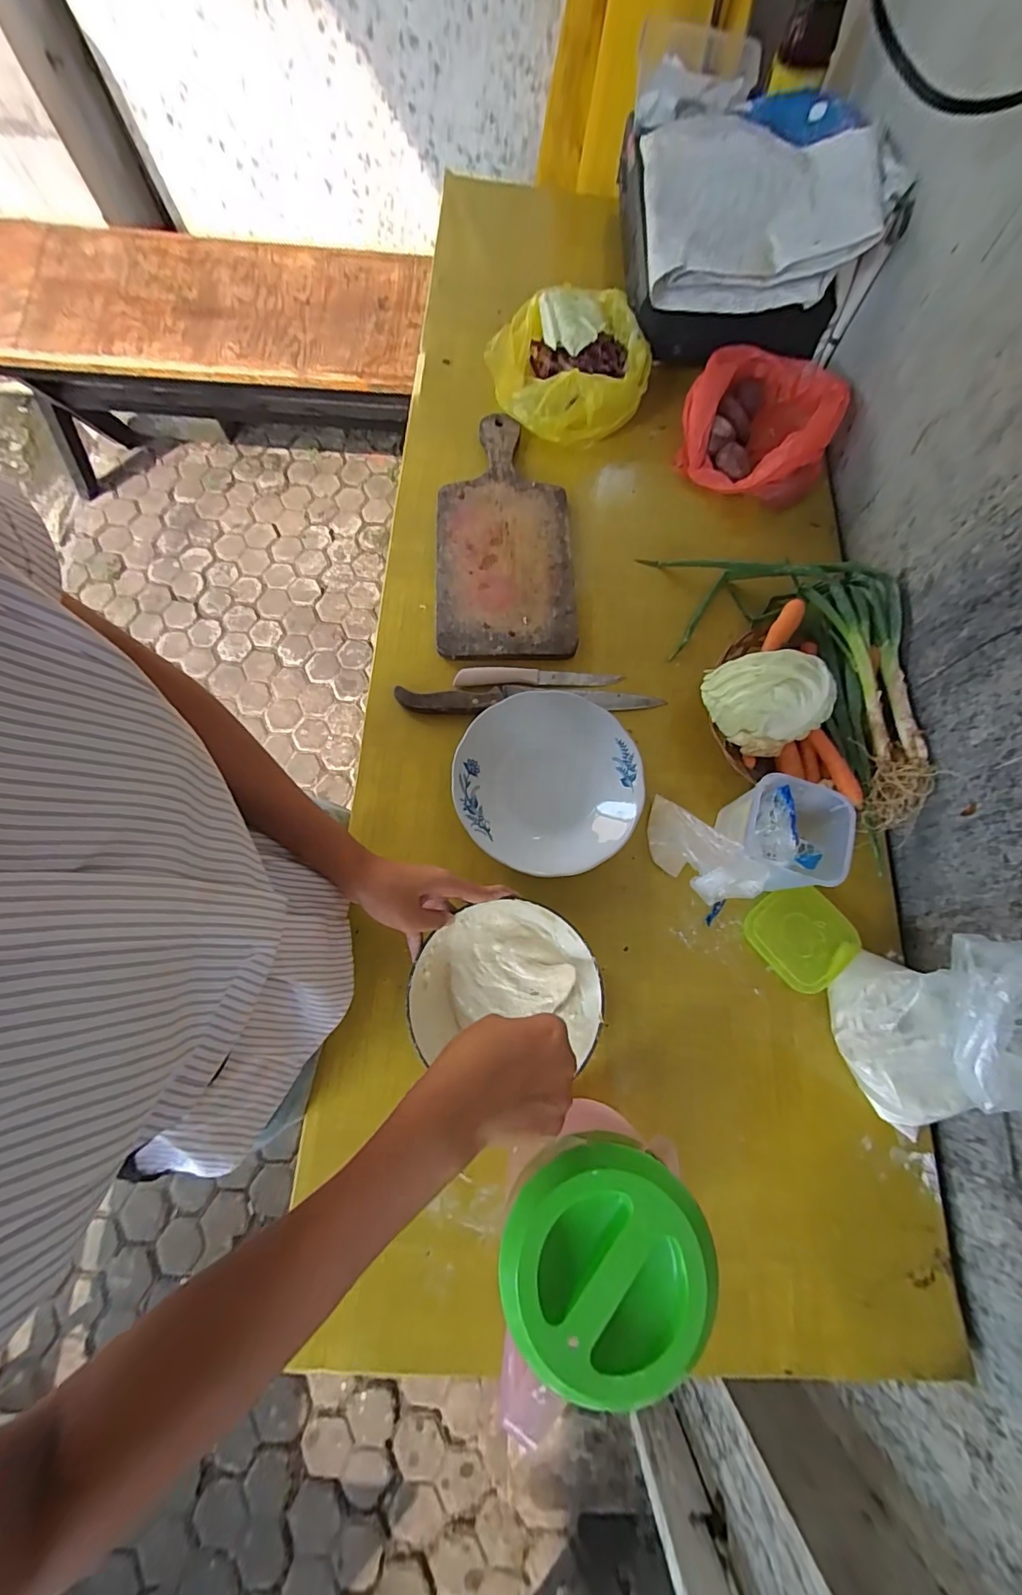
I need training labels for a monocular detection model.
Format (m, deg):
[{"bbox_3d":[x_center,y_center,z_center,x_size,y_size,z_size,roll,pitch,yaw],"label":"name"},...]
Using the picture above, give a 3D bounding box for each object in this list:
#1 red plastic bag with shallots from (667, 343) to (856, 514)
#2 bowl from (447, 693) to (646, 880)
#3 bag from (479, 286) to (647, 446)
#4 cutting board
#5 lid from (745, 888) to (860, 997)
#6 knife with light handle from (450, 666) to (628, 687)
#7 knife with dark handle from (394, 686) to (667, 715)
[{"bbox_3d":[0.337,-0.515,0.689,0.189,0.087,0.203,21,74,5],"label":"red plastic bag with shallots"},{"bbox_3d":[0.039,-0.016,0.543,0.191,0.049,0.196,0,73,-1],"label":"bowl"},{"bbox_3d":[0.079,-0.602,0.706,0.219,0.074,0.207,6,73,0],"label":"bag"},{"bbox_3d":[-0.010,-0.335,0.650,0.165,0.025,0.353,-2,74,-2],"label":"cutting board"},{"bbox_3d":[0.302,0.141,0.524,0.092,0.015,0.094,-38,78,-11],"label":"lid"},{"bbox_3d":[0.031,-0.143,0.596,0.190,0.012,0.025,-3,74,-2],"label":"knife with light handle"},{"bbox_3d":[0.022,-0.115,0.579,0.306,0.031,0.038,-1,74,-2],"label":"knife with dark handle"}]

